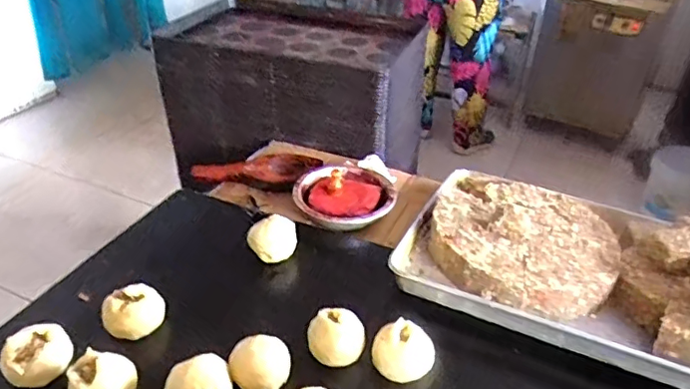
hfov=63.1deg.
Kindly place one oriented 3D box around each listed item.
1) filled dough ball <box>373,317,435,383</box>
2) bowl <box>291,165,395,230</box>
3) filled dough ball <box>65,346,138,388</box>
[{"bbox_3d":[0.078,0.208,0.748,0.076,0.053,0.067,23,39,27],"label":"filled dough ball"},{"bbox_3d":[0.001,-0.003,1.059,0.182,0.048,0.183,2,34,-1],"label":"bowl"},{"bbox_3d":[-0.296,0.227,0.689,0.074,0.059,0.064,-19,40,-28],"label":"filled dough ball"}]

